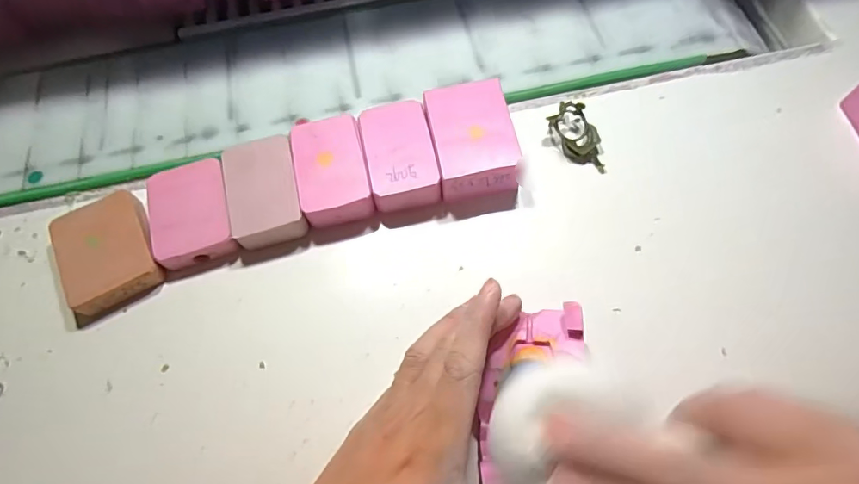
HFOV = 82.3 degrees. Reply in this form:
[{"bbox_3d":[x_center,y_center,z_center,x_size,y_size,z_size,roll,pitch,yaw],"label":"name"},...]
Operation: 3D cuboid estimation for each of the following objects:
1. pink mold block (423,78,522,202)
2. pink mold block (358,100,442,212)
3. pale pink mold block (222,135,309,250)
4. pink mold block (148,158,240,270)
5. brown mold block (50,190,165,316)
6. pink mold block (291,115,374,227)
[{"bbox_3d":[0.029,-0.067,0.335,0.054,0.034,0.076,-10,66,-2],"label":"pink mold block"},{"bbox_3d":[-0.020,-0.056,0.334,0.044,0.024,0.079,-12,66,-3],"label":"pink mold block"},{"bbox_3d":[-0.109,-0.033,0.328,0.046,0.021,0.073,-15,66,-4],"label":"pale pink mold block"},{"bbox_3d":[-0.157,-0.022,0.326,0.050,0.021,0.071,-17,66,-5],"label":"pink mold block"},{"bbox_3d":[-0.209,0.005,0.320,0.057,0.019,0.072,-27,68,-10],"label":"brown mold block"},{"bbox_3d":[-0.065,-0.047,0.332,0.045,0.023,0.071,-12,66,-3],"label":"pink mold block"}]

